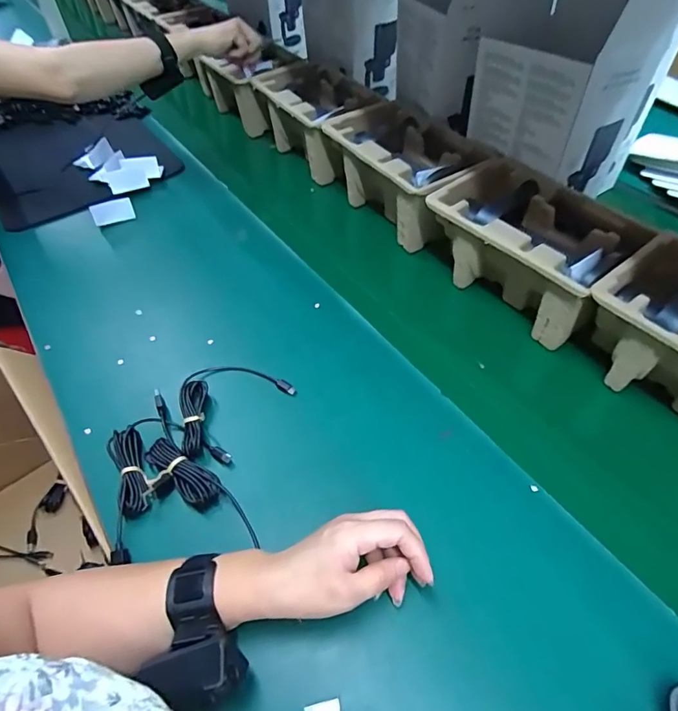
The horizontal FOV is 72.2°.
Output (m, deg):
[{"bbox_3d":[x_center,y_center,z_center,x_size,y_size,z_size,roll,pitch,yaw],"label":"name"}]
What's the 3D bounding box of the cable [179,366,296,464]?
[{"bbox_3d":[-0.127,0.051,0.498,0.104,0.025,0.127,27,50,22],"label":"cable"}]

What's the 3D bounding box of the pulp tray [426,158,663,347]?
[{"bbox_3d":[0.221,-0.127,0.564,0.134,0.117,0.210,-31,54,-29],"label":"pulp tray"}]

